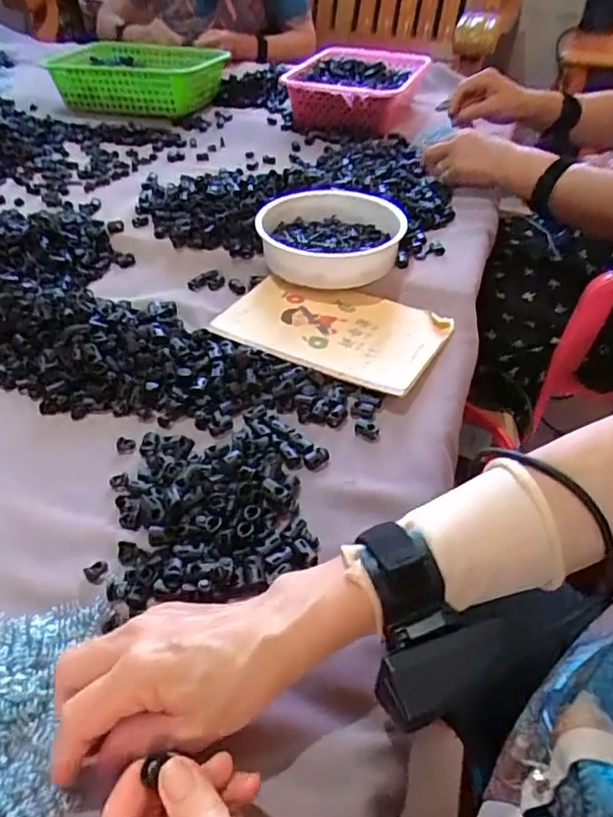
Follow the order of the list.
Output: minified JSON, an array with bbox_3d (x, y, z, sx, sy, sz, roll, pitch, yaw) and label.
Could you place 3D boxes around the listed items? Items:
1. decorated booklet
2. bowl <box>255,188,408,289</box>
[{"bbox_3d":[0.025,-0.085,0.580,0.212,0.009,0.145,19,45,17],"label":"decorated booklet"},{"bbox_3d":[0.027,-0.199,0.667,0.158,0.048,0.174,-5,43,-8],"label":"bowl"}]

